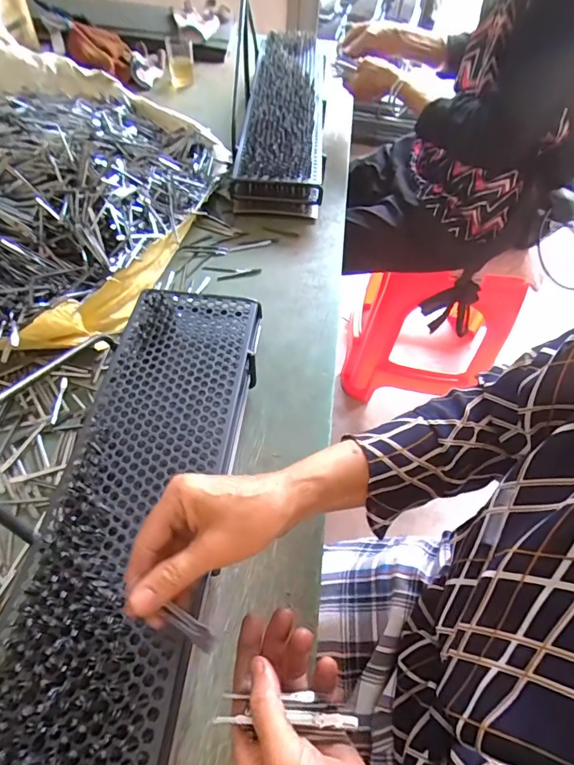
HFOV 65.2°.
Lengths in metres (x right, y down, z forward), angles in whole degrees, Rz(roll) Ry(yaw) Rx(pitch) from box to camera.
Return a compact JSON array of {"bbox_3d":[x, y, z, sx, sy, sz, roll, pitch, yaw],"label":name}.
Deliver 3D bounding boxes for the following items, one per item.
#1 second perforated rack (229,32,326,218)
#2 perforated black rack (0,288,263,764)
[{"bbox_3d":[-0.001,-0.550,0.911,0.149,0.086,0.619,5,53,-1],"label":"second perforated rack"},{"bbox_3d":[-0.137,0.137,0.378,0.149,0.032,0.588,7,53,1],"label":"perforated black rack"}]

